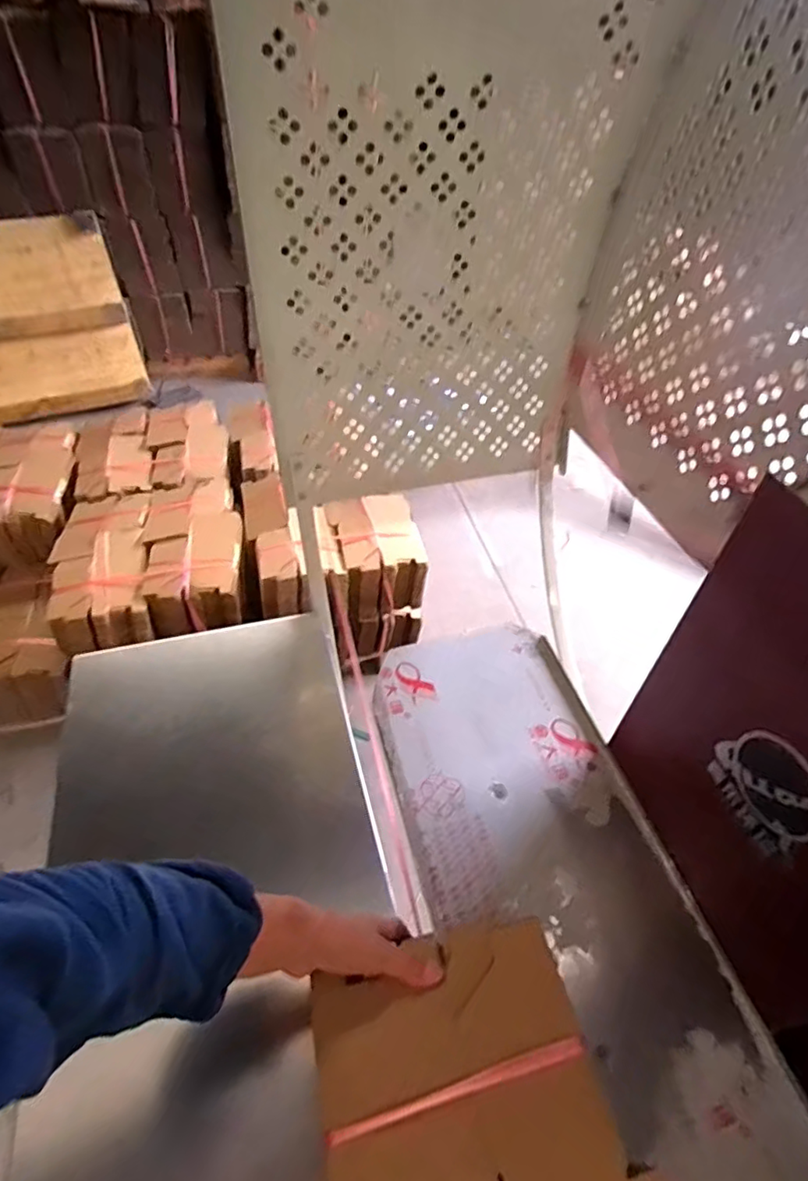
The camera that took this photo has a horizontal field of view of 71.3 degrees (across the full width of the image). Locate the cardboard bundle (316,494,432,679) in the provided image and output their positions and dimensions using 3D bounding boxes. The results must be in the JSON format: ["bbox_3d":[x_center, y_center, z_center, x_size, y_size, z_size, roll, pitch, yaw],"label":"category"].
[{"bbox_3d":[-0.078,-0.017,1.536,0.236,0.350,0.263,-9,47,-10],"label":"cardboard bundle"}]

